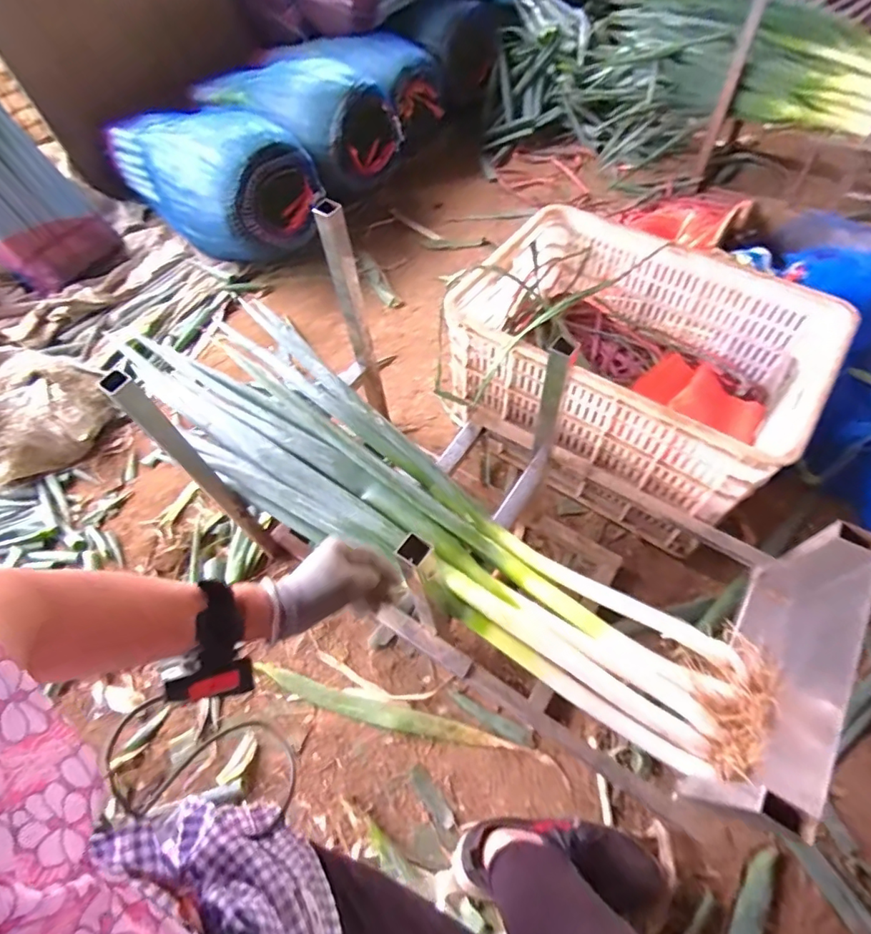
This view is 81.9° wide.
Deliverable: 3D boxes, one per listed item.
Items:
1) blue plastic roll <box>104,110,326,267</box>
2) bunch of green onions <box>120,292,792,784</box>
[{"bbox_3d":[-0.557,-0.736,1.267,0.292,0.293,0.550,-39,66,-22],"label":"blue plastic roll"},{"bbox_3d":[-0.045,0.058,0.663,0.916,0.117,0.231,37,65,20],"label":"bunch of green onions"}]

